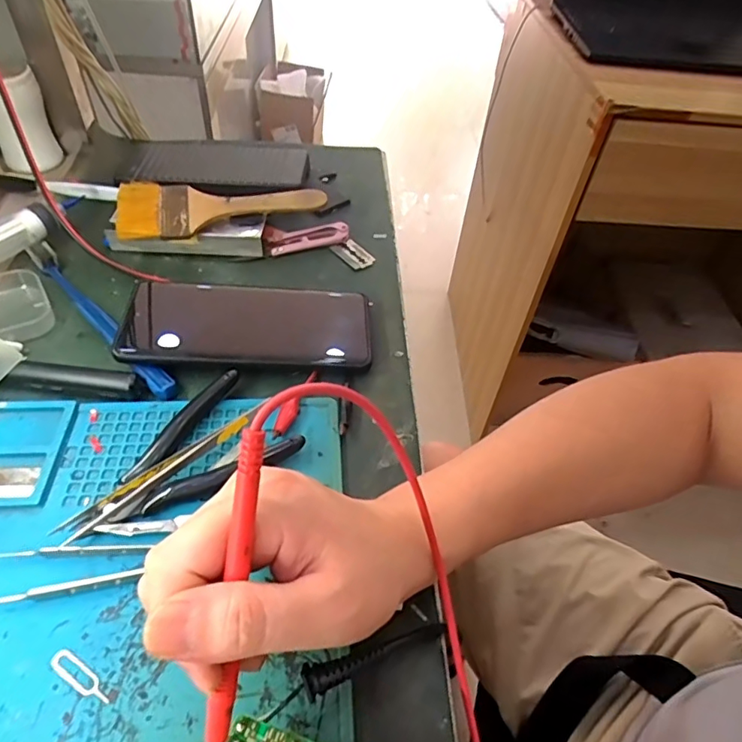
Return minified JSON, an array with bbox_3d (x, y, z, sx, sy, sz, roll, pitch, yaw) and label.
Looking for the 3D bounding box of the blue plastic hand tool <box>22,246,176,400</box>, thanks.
[{"bbox_3d":[-0.192,-0.040,0.369,0.185,0.011,0.015,39,55,25],"label":"blue plastic hand tool"}]

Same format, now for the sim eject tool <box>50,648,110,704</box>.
[{"bbox_3d":[-0.127,0.133,0.229,0.034,0.004,0.009,28,51,18],"label":"sim eject tool"}]

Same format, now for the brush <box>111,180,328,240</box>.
[{"bbox_3d":[-0.121,-0.136,0.430,0.163,0.010,0.063,-4,58,-9],"label":"brush"}]

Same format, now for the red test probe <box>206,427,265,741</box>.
[{"bbox_3d":[-0.047,0.083,0.182,0.008,0.130,0.010,8,7,0],"label":"red test probe"}]

